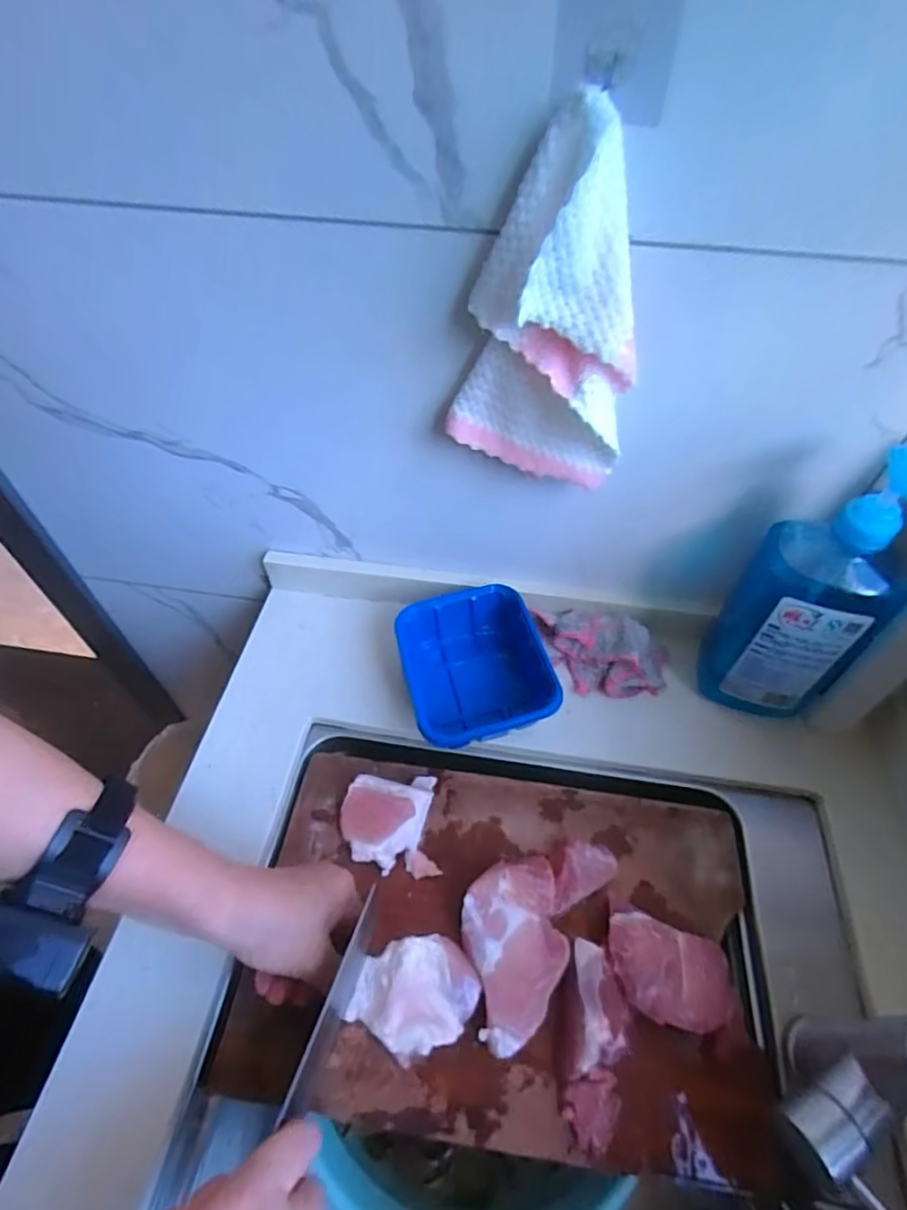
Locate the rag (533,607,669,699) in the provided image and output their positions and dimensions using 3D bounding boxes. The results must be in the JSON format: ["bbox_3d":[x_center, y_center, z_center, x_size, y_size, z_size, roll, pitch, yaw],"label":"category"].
[{"bbox_3d":[0.140,0.044,0.556,0.131,0.043,0.075,17,55,11],"label":"rag"}]

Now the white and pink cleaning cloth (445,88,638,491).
[{"bbox_3d":[0.059,-0.164,0.358,0.110,0.211,0.048,1,54,0],"label":"white and pink cleaning cloth"}]

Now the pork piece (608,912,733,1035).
[{"bbox_3d":[0.152,0.264,0.416,0.084,0.024,0.060,18,56,12],"label":"pork piece"}]

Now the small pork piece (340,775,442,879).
[{"bbox_3d":[-0.053,0.180,0.479,0.075,0.031,0.078,-2,54,-2],"label":"small pork piece"}]

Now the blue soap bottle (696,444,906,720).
[{"bbox_3d":[0.278,-0.004,0.448,0.094,0.247,0.065,19,56,13],"label":"blue soap bottle"}]

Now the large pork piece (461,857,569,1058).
[{"bbox_3d":[0.044,0.250,0.423,0.070,0.028,0.115,-3,54,-3],"label":"large pork piece"}]

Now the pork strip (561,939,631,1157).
[{"bbox_3d":[0.097,0.295,0.392,0.038,0.027,0.111,10,54,6],"label":"pork strip"}]

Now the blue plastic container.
[{"bbox_3d":[0.018,0.065,0.536,0.120,0.077,0.141,-11,55,-9],"label":"blue plastic container"}]

